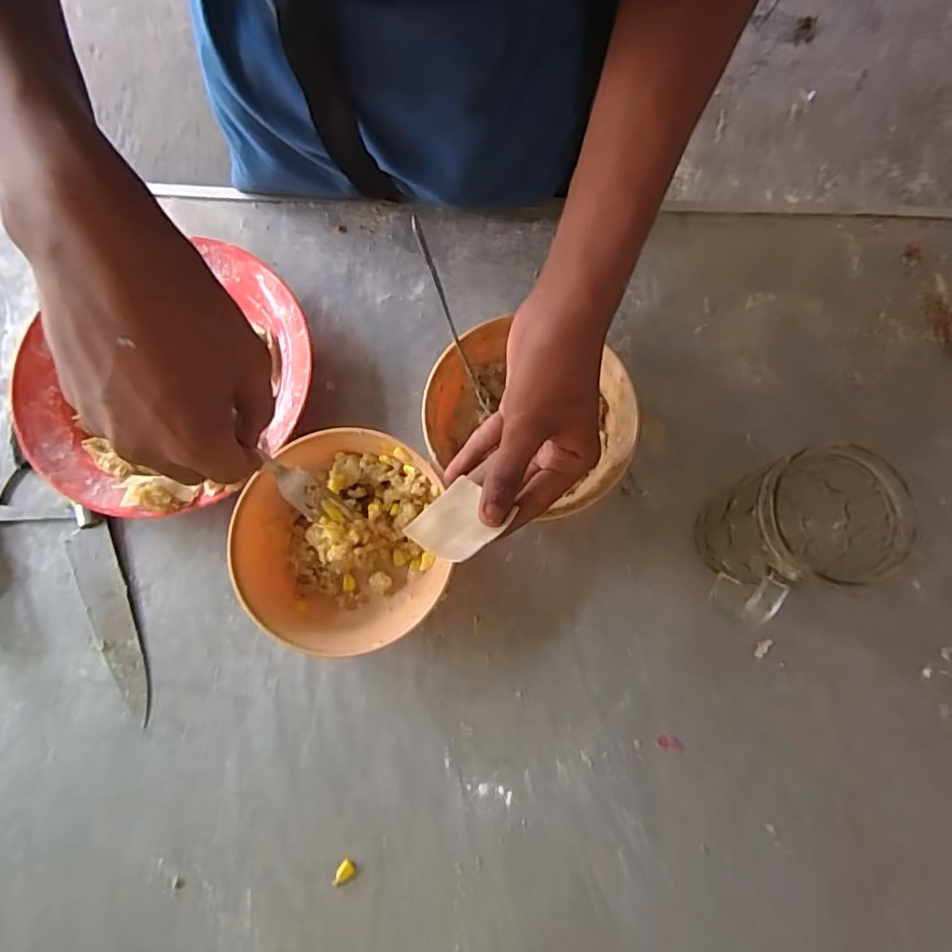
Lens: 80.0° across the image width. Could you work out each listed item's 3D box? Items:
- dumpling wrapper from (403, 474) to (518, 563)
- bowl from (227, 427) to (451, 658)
[{"bbox_3d":[-0.009,0.027,0.327,0.049,0.004,0.047,-42,52,-19],"label":"dumpling wrapper"},{"bbox_3d":[-0.091,0.045,0.389,0.133,0.048,0.144,0,77,-1],"label":"bowl"}]

